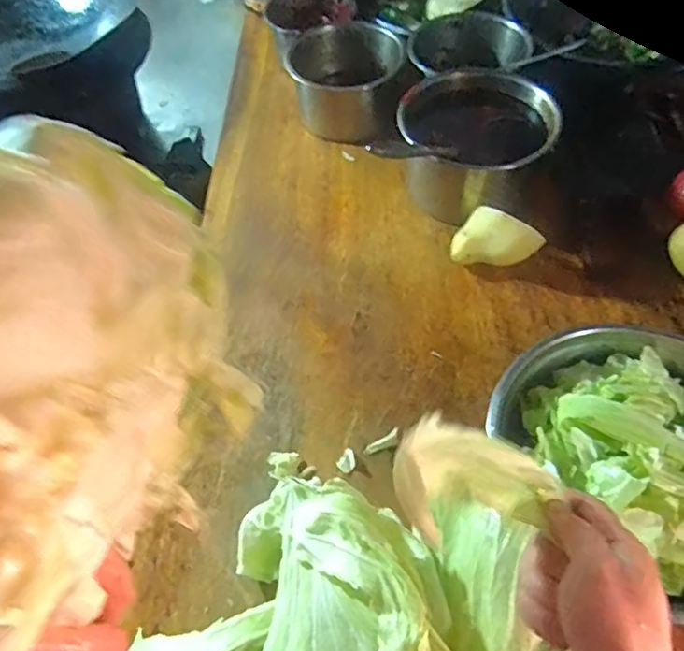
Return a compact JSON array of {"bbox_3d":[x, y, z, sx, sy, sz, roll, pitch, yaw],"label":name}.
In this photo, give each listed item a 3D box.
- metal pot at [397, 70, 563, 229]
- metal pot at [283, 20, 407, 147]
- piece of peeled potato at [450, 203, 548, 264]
[{"bbox_3d":[0.154,-0.203,0.692,0.160,0.109,0.150,-2,55,2],"label":"metal pot"},{"bbox_3d":[0.008,-0.326,0.797,0.140,0.100,0.142,-2,55,2],"label":"metal pot"},{"bbox_3d":[0.167,-0.097,0.642,0.090,0.062,0.043,8,56,9],"label":"piece of peeled potato"}]

